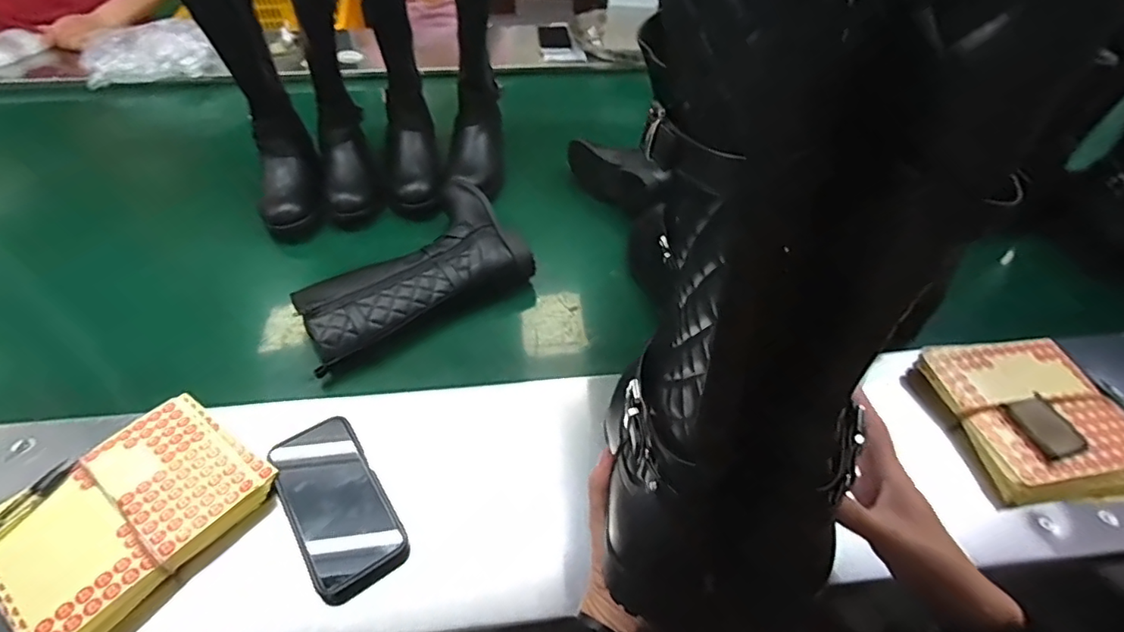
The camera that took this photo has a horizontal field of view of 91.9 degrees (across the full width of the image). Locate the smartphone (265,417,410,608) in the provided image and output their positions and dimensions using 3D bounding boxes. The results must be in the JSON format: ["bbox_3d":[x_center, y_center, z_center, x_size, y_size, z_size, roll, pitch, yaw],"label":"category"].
[{"bbox_3d":[-0.208,0.166,0.497,0.079,0.019,0.169,-27,53,-24],"label":"smartphone"}]

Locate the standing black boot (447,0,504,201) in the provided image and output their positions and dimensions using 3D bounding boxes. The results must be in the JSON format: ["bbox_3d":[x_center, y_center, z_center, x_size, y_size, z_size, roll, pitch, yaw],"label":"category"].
[{"bbox_3d":[-0.130,-0.381,0.837,0.099,0.327,0.220,1,47,-1],"label":"standing black boot"}]

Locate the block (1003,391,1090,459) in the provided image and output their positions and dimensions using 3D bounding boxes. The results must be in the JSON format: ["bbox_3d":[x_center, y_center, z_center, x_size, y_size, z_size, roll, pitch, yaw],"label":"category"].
[{"bbox_3d":[0.489,0.110,0.551,0.053,0.007,0.064,-11,48,-12],"label":"block"}]

